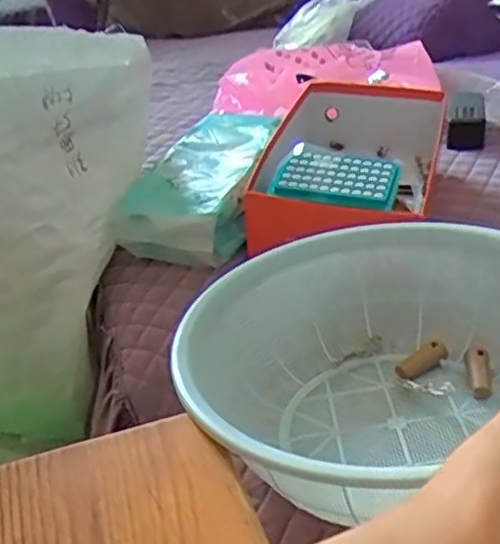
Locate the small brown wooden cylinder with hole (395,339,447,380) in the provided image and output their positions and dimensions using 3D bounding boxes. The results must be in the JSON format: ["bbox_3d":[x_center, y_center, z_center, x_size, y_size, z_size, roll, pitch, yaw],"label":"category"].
[{"bbox_3d":[0.155,0.080,0.632,0.052,0.013,0.018,-29,39,-13],"label":"small brown wooden cylinder with hole"}]

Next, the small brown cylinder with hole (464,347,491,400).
[{"bbox_3d":[0.199,0.084,0.603,0.017,0.013,0.063,3,31,12],"label":"small brown cylinder with hole"}]

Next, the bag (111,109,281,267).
[{"bbox_3d":[-0.051,-0.110,0.873,0.151,0.091,0.246,12,34,25],"label":"bag"}]

